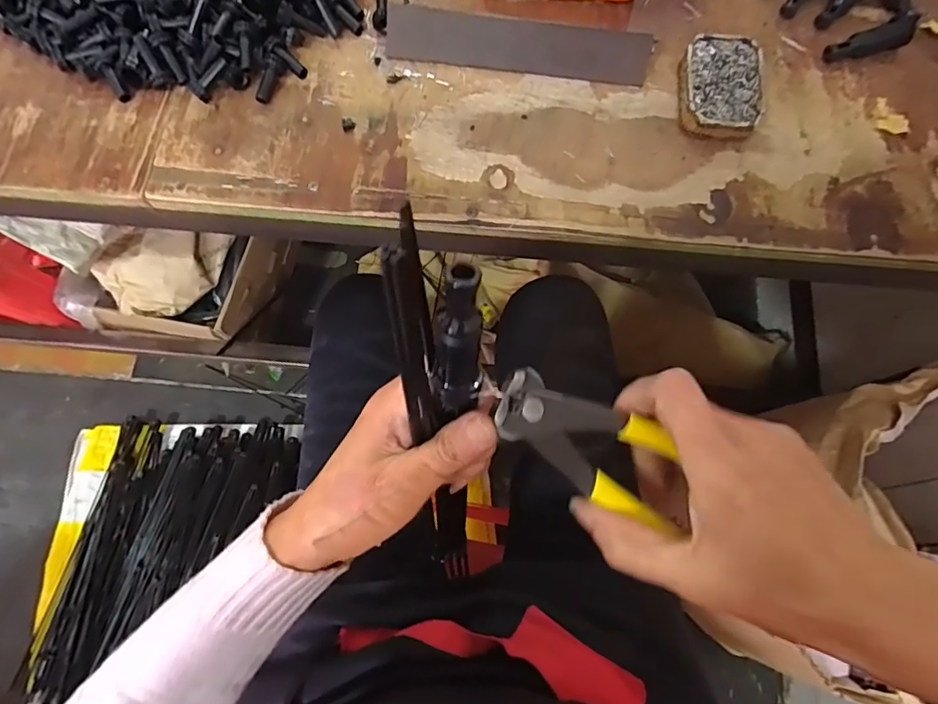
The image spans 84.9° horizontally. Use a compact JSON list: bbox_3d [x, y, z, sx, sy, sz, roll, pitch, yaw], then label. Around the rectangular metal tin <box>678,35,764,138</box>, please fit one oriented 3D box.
[{"bbox_3d":[0.204,-0.213,0.416,0.059,0.021,0.085,7,74,1],"label":"rectangular metal tin"}]

